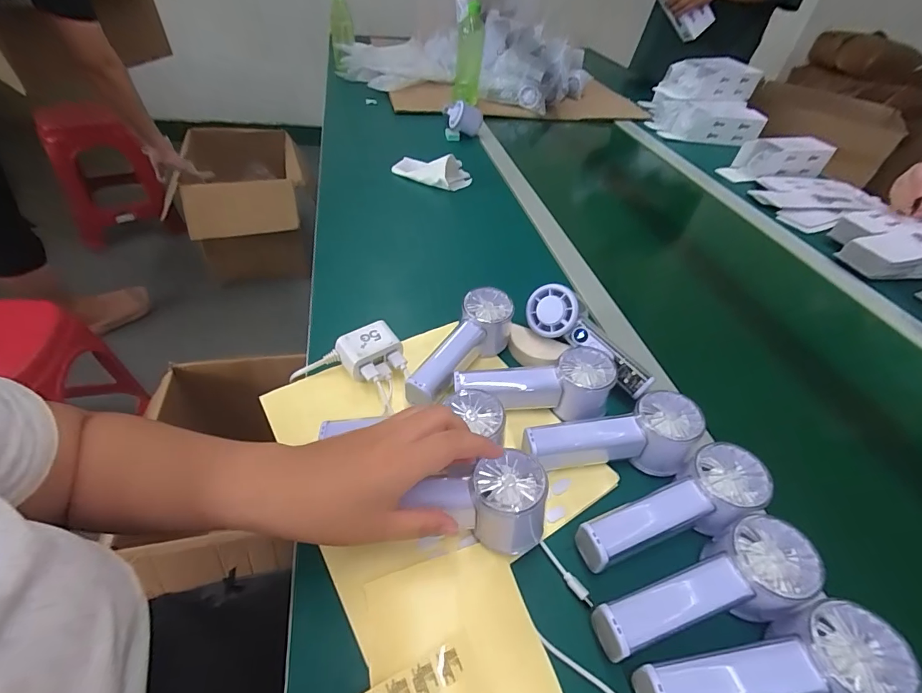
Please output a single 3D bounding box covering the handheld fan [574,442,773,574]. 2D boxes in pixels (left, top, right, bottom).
[{"bbox_3d":[0.166,0.131,0.337,0.153,0.052,0.054,-20,49,-10],"label":"handheld fan"}]

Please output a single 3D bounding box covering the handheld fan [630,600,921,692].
[{"bbox_3d":[0.187,0.204,0.264,0.152,0.053,0.052,-11,46,0],"label":"handheld fan"}]

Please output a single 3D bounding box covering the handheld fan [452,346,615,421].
[{"bbox_3d":[0.069,0.036,0.415,0.152,0.054,0.052,2,44,-6],"label":"handheld fan"}]

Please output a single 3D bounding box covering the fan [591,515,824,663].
[{"bbox_3d":[0.166,0.172,0.295,0.151,0.050,0.053,-17,48,-7],"label":"fan"}]

